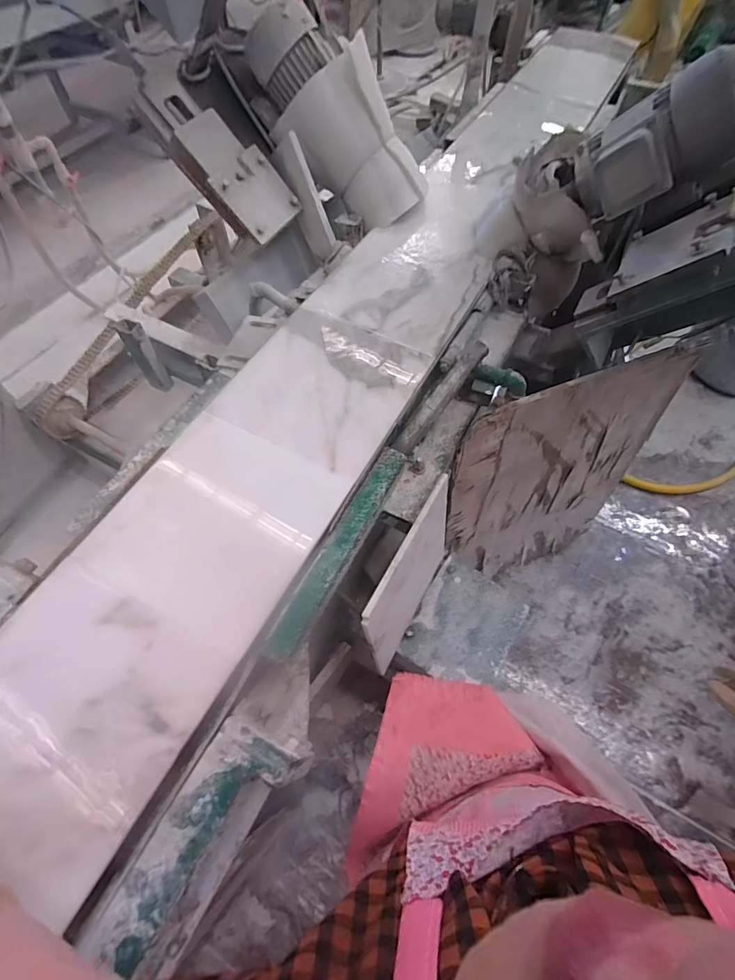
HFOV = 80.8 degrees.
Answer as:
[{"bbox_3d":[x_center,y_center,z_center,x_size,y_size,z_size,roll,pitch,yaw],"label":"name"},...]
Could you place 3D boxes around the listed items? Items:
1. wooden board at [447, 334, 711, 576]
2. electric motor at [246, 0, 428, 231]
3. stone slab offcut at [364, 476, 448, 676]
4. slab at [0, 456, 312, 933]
[{"bbox_3d":[0.451,0.009,1.091,0.531,0.757,0.024,-20,54,-5],"label":"wooden board"},{"bbox_3d":[-0.050,-0.814,0.961,0.442,0.184,0.200,43,65,-20],"label":"electric motor"},{"bbox_3d":[0.094,0.161,0.838,0.017,0.310,0.338,20,59,21],"label":"stone slab offcut"},{"bbox_3d":[-0.326,0.197,0.570,0.301,0.020,0.480,25,65,13],"label":"slab"}]

